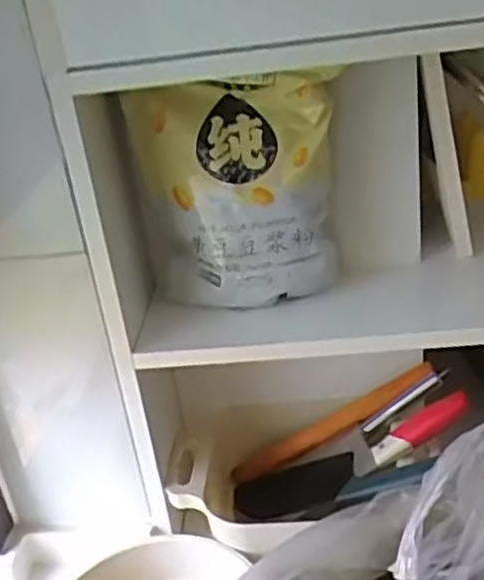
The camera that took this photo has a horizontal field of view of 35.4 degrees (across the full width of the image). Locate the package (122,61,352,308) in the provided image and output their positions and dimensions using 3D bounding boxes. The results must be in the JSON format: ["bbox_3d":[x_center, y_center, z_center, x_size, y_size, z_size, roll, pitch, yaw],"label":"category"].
[{"bbox_3d":[-0.004,-0.097,0.731,0.193,0.222,0.080,3,28,19],"label":"package"}]

